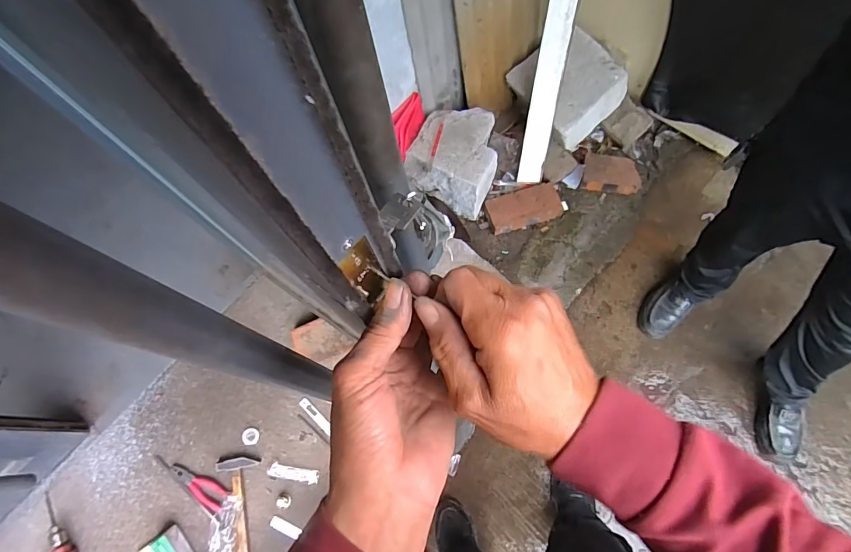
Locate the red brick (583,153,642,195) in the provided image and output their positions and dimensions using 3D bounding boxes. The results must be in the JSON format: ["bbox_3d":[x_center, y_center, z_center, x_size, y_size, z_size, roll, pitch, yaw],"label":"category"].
[{"bbox_3d":[0.560,-0.305,1.324,0.159,0.050,0.107,8,101,15],"label":"red brick"}]

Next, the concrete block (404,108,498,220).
[{"bbox_3d":[0.081,-0.333,1.262,0.241,0.164,0.242,11,70,9],"label":"concrete block"}]

